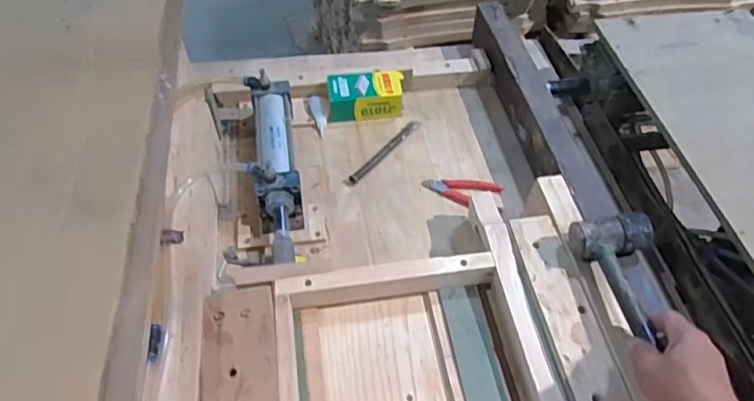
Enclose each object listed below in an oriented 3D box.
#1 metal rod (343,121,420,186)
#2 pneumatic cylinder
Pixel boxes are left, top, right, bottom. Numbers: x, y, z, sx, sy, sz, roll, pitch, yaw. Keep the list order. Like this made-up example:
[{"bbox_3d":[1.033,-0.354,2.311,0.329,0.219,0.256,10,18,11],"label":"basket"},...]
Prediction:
[{"bbox_3d":[0.010,-0.079,0.867,0.019,0.010,0.174,35,58,21],"label":"metal rod"},{"bbox_3d":[-0.150,-0.046,0.778,0.074,0.086,0.318,-6,53,-8],"label":"pneumatic cylinder"}]

